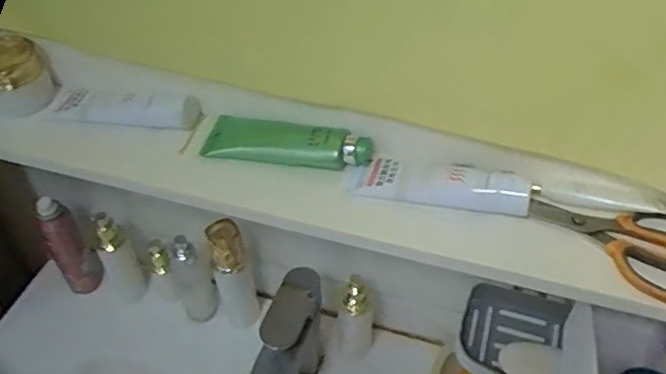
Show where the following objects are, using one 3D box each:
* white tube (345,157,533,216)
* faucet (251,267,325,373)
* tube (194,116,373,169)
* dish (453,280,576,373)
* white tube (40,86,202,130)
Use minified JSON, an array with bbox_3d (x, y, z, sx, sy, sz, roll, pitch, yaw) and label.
[{"bbox_3d":[0.089,-0.007,0.522,0.154,0.029,0.049,13,45,12],"label":"white tube"},{"bbox_3d":[-0.053,0.205,0.676,0.047,0.168,0.165,15,46,14],"label":"faucet"},{"bbox_3d":[-0.041,-0.043,0.560,0.151,0.030,0.042,8,45,8],"label":"tube"},{"bbox_3d":[0.190,0.157,0.644,0.106,0.034,0.104,18,47,16],"label":"dish"},{"bbox_3d":[-0.207,-0.081,0.600,0.154,0.034,0.034,9,45,8],"label":"white tube"}]

